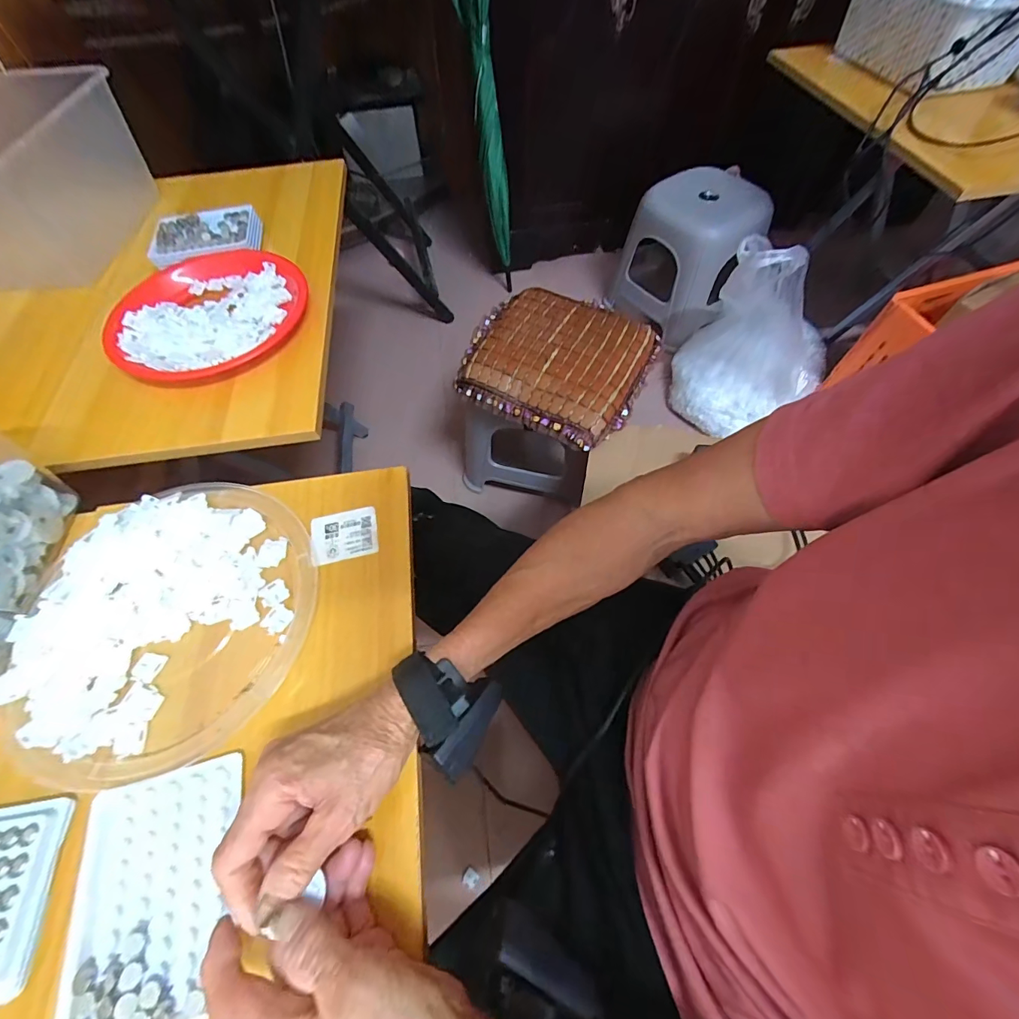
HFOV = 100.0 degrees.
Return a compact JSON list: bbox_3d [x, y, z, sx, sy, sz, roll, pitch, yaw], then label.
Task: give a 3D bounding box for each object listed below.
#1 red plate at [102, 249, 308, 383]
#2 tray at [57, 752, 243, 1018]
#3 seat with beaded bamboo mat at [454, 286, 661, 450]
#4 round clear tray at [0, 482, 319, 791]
[{"bbox_3d":[-0.367,-0.235,0.519,0.202,0.036,0.208,-1,61,1],"label":"red plate"},{"bbox_3d":[-0.226,0.239,0.269,0.093,0.013,0.132,-12,62,-5],"label":"tray"},{"bbox_3d":[0.076,-0.262,0.757,0.311,0.064,0.262,24,65,14],"label":"seat with beaded bamboo mat"},{"bbox_3d":[-0.273,0.084,0.347,0.205,0.028,0.230,31,66,17],"label":"round clear tray"}]

